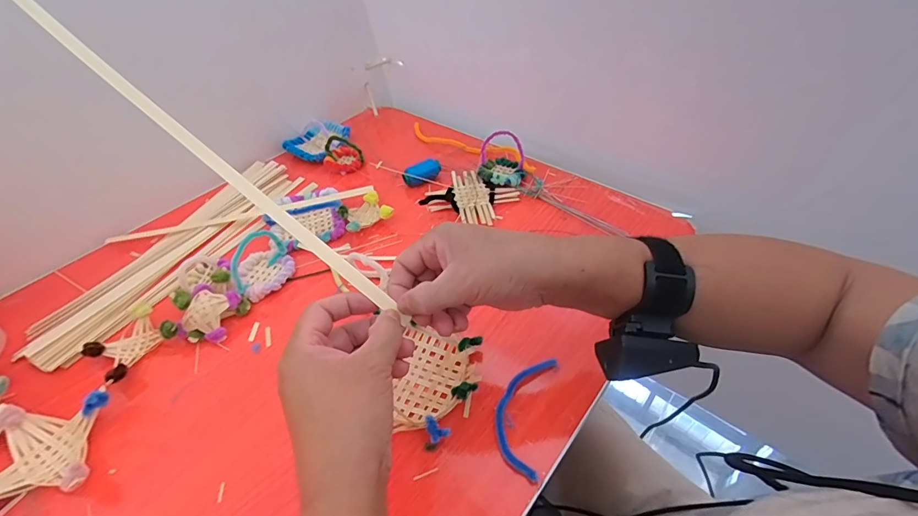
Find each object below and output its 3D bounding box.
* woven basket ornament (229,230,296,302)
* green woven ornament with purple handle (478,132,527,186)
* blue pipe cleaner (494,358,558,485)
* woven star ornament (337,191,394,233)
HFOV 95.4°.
[{"bbox_3d":[-0.226,0.002,0.473,0.067,0.050,0.066,-28,50,-22],"label":"woven basket ornament"},{"bbox_3d":[0.061,-0.141,0.584,0.063,0.057,0.059,1,45,6],"label":"green woven ornament with purple handle"},{"bbox_3d":[0.055,0.131,0.361,0.043,0.008,0.106,10,47,14],"label":"blue pipe cleaner"},{"bbox_3d":[-0.122,-0.057,0.542,0.060,0.023,0.055,-24,48,-19],"label":"woven star ornament"}]

